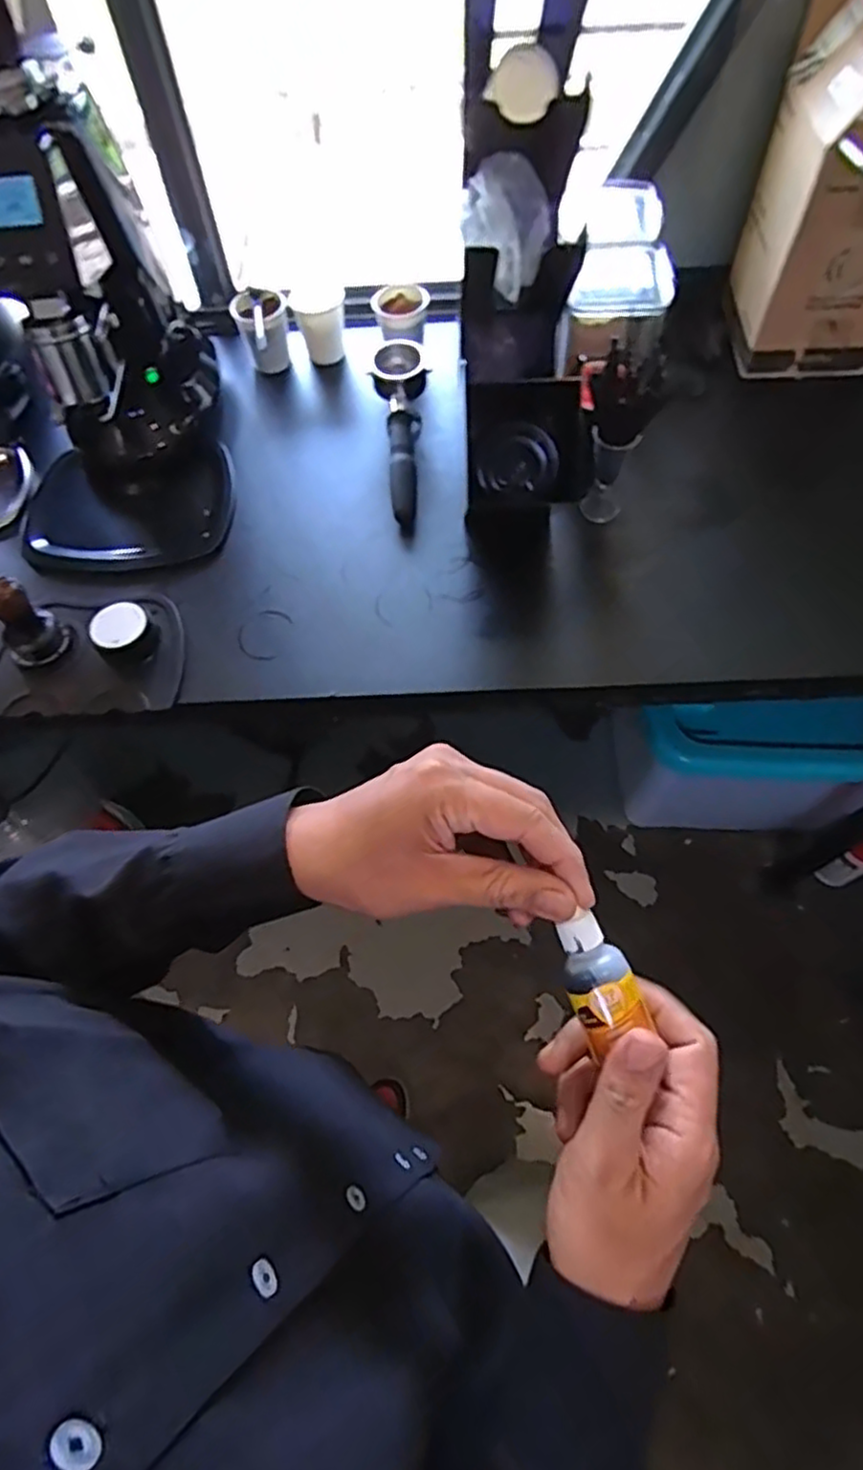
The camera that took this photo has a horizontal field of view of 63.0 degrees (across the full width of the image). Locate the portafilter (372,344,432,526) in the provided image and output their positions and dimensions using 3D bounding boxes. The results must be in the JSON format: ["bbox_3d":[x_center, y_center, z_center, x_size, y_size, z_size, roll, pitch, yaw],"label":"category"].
[{"bbox_3d":[-0.036,-0.360,0.863,0.065,0.066,0.242,-2,81,1],"label":"portafilter"}]

